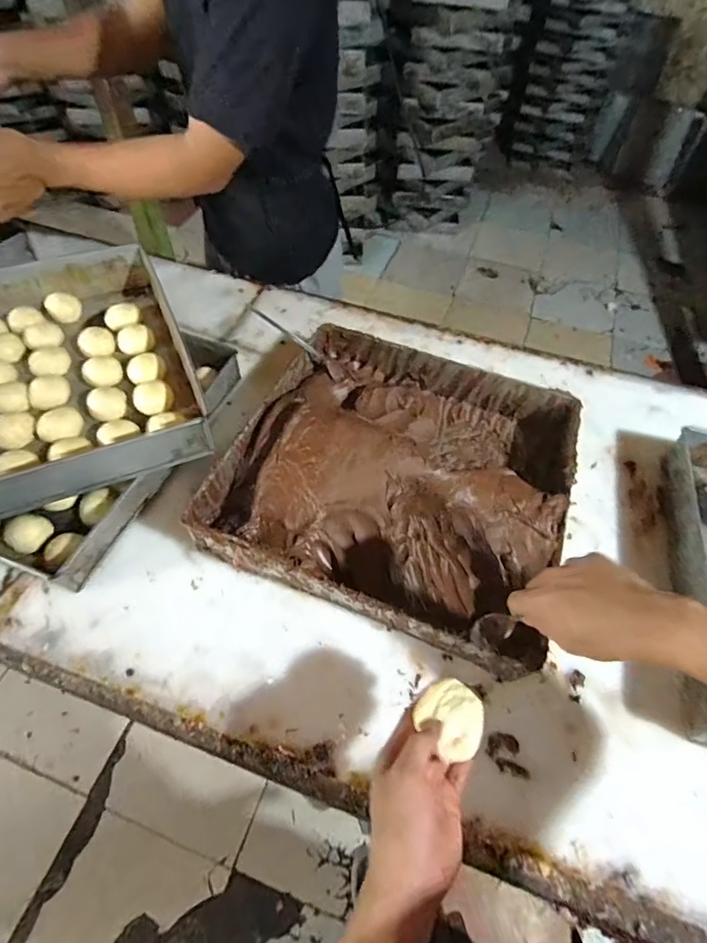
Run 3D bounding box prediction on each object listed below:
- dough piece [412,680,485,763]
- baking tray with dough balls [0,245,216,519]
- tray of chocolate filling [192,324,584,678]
[{"bbox_3d":[0.083,0.203,0.396,0.056,0.014,0.055,1,56,-2],"label":"dough piece"},{"bbox_3d":[-0.448,-0.123,0.634,0.402,0.079,0.426,-20,59,-16],"label":"baking tray with dough balls"},{"bbox_3d":[0.065,-0.010,0.637,0.415,0.105,0.408,19,57,10],"label":"tray of chocolate filling"}]

